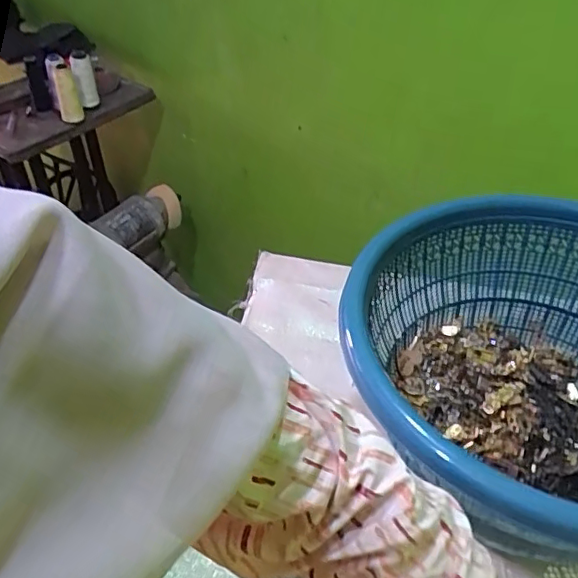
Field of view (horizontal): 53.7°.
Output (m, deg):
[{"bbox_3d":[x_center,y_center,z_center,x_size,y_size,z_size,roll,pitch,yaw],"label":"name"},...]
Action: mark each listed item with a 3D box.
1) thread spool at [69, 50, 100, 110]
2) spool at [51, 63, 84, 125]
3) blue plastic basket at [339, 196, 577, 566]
[{"bbox_3d":[-0.440,-0.449,1.232,0.043,0.113,0.047,-14,20,-15],"label":"thread spool"},{"bbox_3d":[-0.465,-0.406,1.196,0.045,0.113,0.033,-16,42,-17],"label":"spool"},{"bbox_3d":[0.244,0.091,0.533,0.352,0.177,0.367,0,42,0],"label":"blue plastic basket"}]

